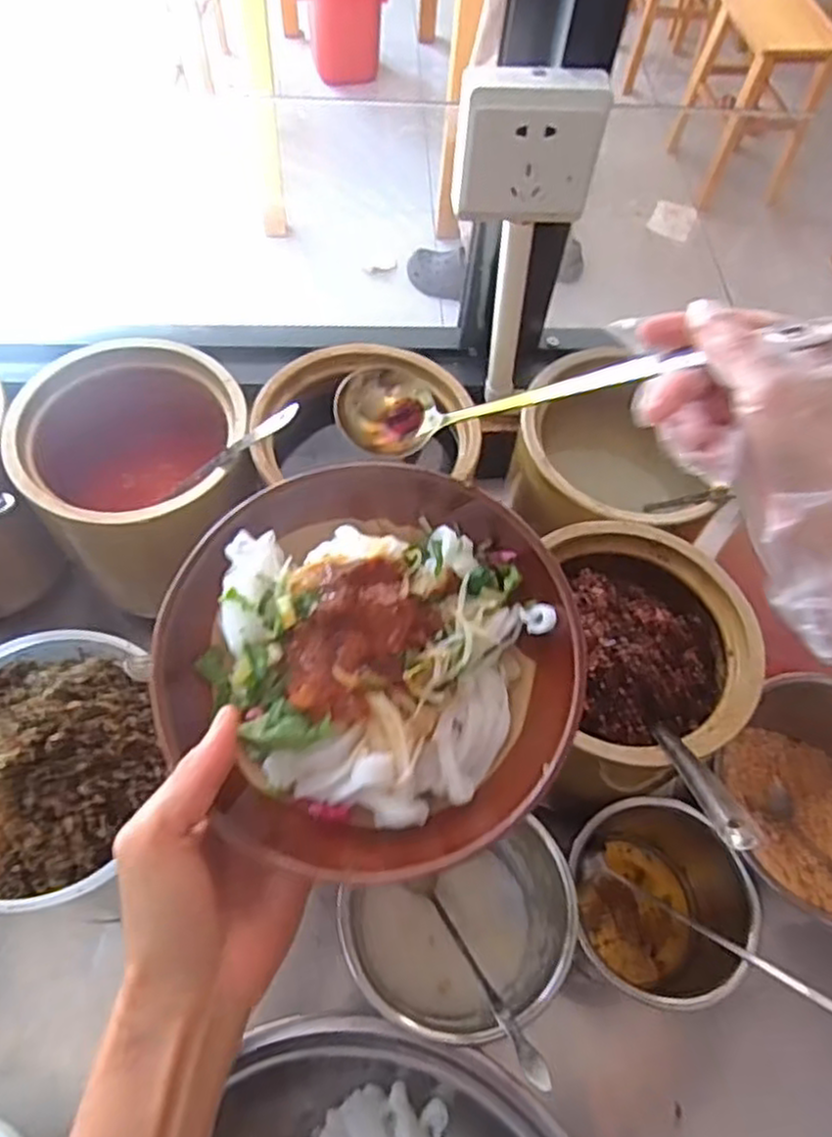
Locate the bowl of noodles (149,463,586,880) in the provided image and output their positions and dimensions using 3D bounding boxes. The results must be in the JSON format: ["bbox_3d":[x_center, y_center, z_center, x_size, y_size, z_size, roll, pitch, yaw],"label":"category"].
[{"bbox_3d":[-0.020,0.038,0.332,0.178,0.058,0.173,2,61,-3],"label":"bowl of noodles"}]

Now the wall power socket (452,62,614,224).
[{"bbox_3d":[0.068,-0.256,0.456,0.087,0.086,0.029,0,61,-4],"label":"wall power socket"}]

